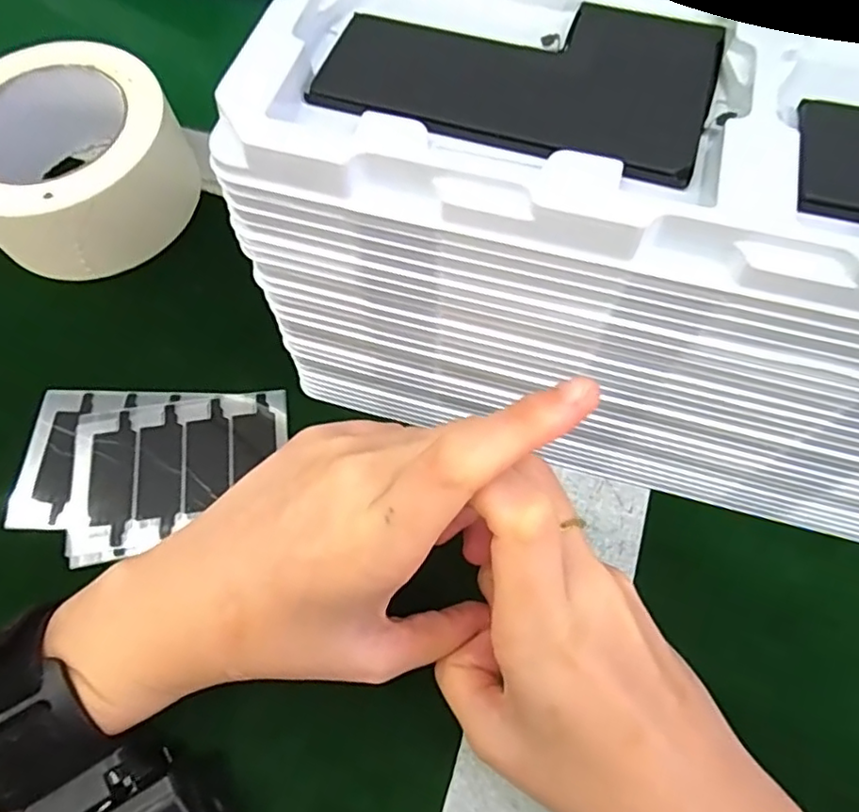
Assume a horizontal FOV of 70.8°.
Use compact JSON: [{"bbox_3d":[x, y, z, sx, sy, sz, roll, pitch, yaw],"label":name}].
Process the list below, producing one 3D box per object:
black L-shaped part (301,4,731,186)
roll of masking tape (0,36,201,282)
[{"bbox_3d":[0.026,-0.097,0.172,0.107,0.007,0.064,16,67,8],"label":"black L-shaped part"},{"bbox_3d":[-0.179,-0.124,0.308,0.104,0.055,0.102,-1,66,1],"label":"roll of masking tape"}]

